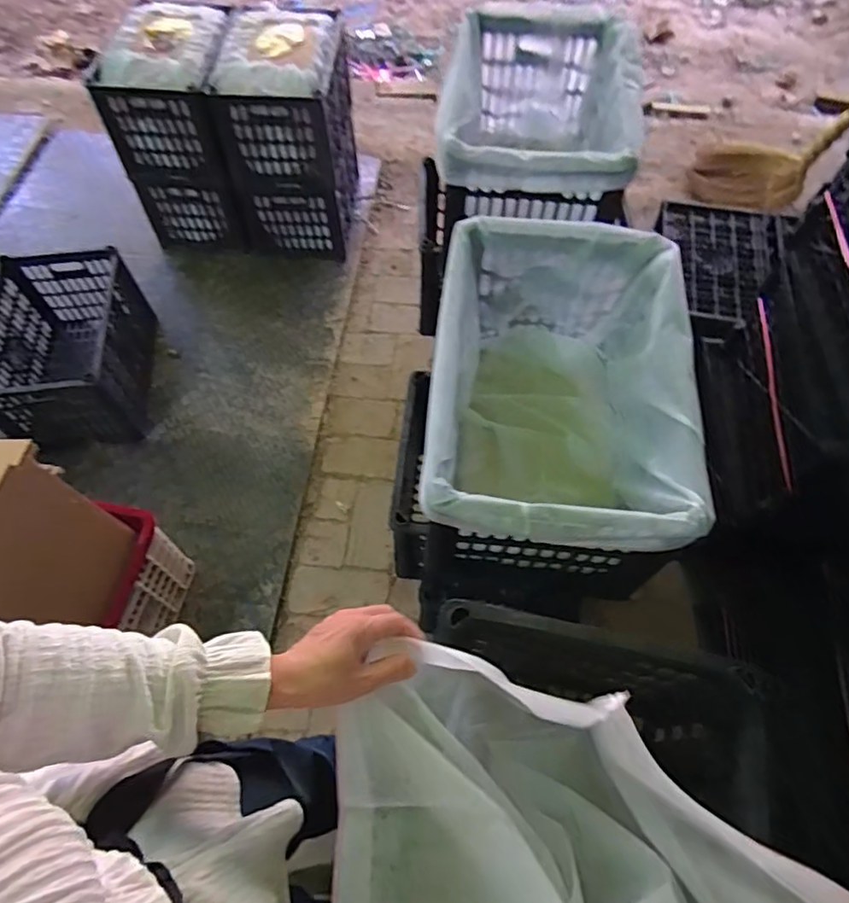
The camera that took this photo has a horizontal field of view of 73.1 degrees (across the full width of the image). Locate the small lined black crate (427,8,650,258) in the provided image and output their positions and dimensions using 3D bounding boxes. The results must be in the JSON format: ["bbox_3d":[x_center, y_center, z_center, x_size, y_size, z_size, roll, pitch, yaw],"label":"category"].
[{"bbox_3d":[0.205,-0.598,1.080,0.319,0.246,0.463,5,63,2],"label":"small lined black crate"}]

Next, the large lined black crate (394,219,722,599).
[{"bbox_3d":[0.146,-0.058,0.810,0.336,0.287,0.450,3,63,1],"label":"large lined black crate"}]

